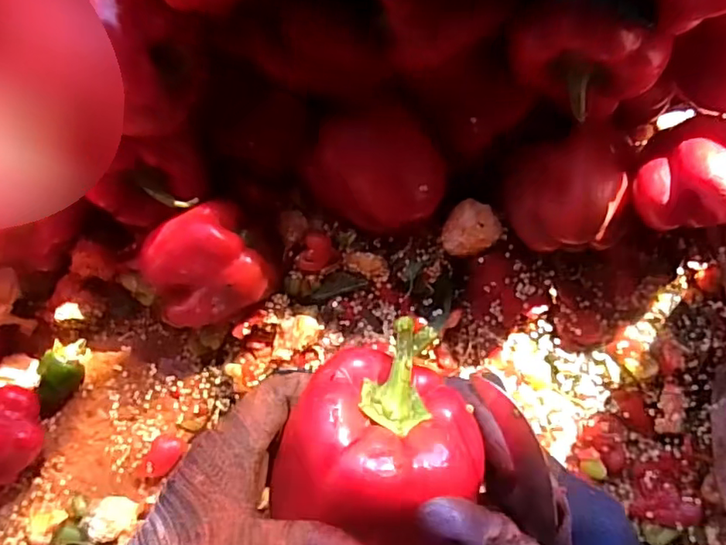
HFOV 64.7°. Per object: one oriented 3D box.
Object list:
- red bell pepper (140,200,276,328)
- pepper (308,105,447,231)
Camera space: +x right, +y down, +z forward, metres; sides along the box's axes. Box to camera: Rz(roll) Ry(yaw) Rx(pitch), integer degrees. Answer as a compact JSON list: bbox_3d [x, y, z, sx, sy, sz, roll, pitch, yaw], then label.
[{"bbox_3d":[-0.122,-0.002,0.438,0.092,0.057,0.082,-33,83,3],"label":"red bell pepper"},{"bbox_3d":[0.010,-0.074,0.422,0.096,0.061,0.077,33,90,8],"label":"pepper"}]

